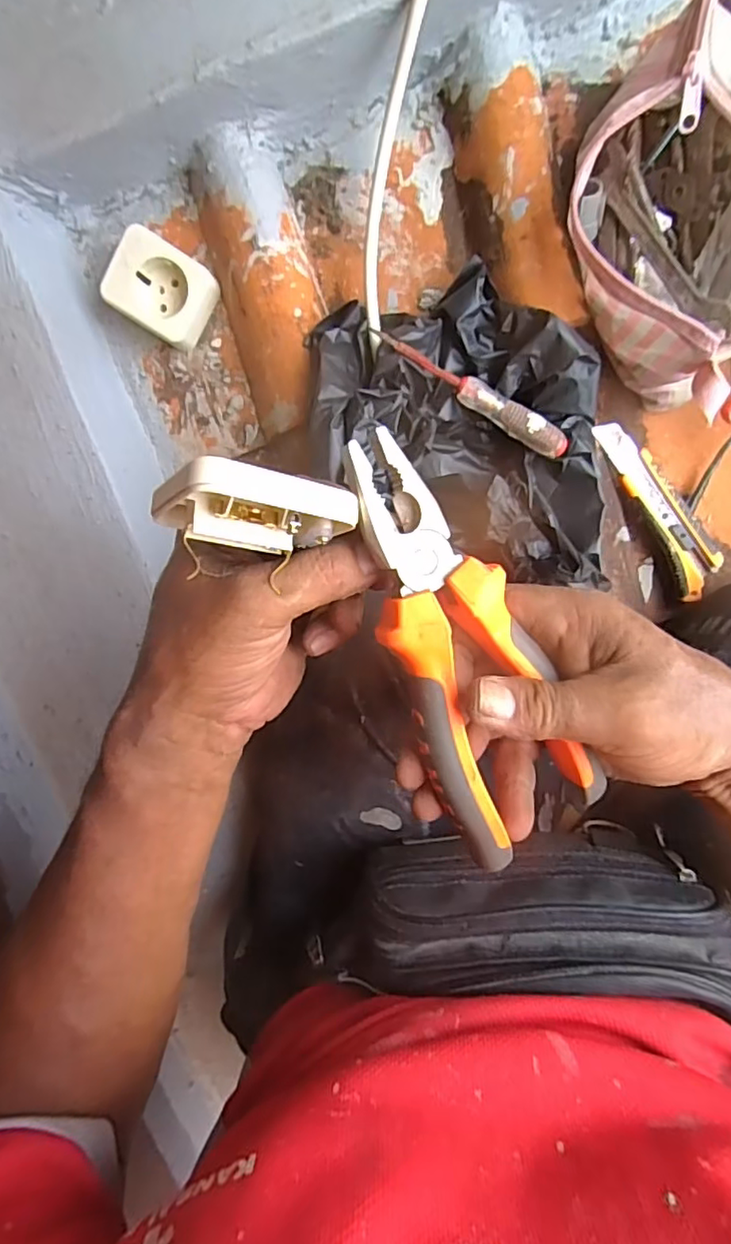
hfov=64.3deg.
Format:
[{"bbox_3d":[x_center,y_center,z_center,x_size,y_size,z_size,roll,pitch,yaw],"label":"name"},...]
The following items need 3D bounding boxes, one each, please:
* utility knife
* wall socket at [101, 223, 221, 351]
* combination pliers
[{"bbox_3d":[0.232,-0.089,0.457,0.039,0.014,0.159,-39,106,6],"label":"utility knife"},{"bbox_3d":[-0.147,-0.237,0.418,0.066,0.029,0.058,32,102,-10],"label":"wall socket"},{"bbox_3d":[0.039,0.010,0.247,0.056,0.022,0.182,-23,99,-12],"label":"combination pliers"}]

